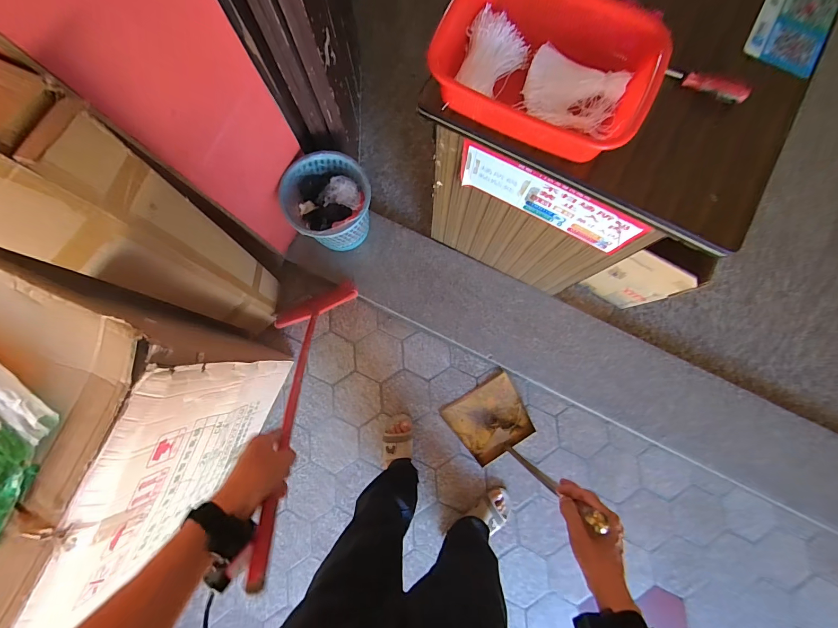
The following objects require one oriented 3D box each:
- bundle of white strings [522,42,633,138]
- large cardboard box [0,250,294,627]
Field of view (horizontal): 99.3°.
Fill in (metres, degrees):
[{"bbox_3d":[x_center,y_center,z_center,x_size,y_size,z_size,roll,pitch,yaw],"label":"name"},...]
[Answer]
[{"bbox_3d":[0.254,-0.364,0.588,0.160,0.034,0.112,22,84,5],"label":"bundle of white strings"},{"bbox_3d":[-0.968,0.209,0.907,0.932,0.666,0.674,22,84,5],"label":"large cardboard box"}]

